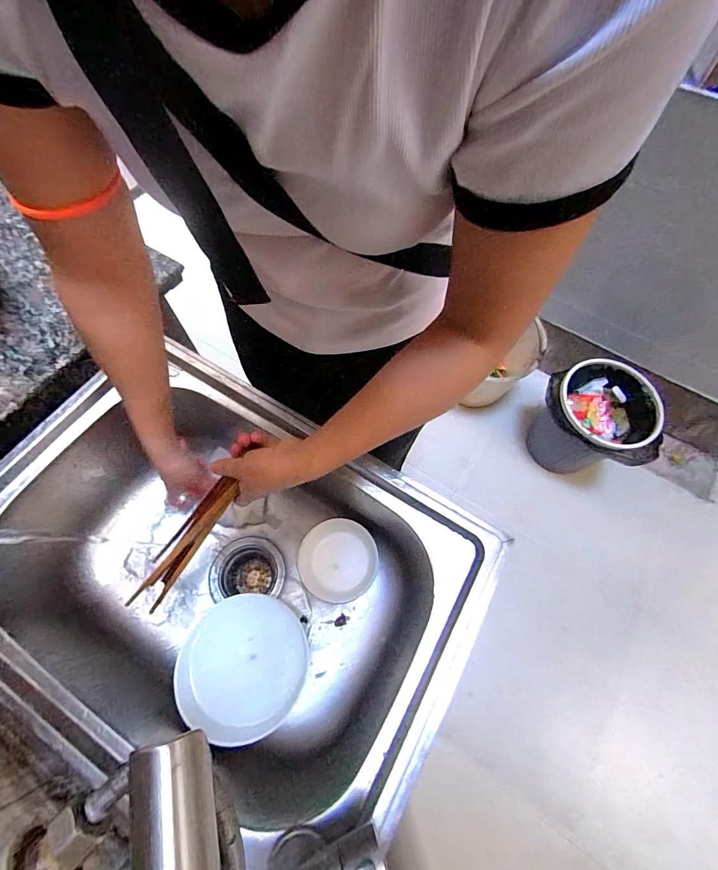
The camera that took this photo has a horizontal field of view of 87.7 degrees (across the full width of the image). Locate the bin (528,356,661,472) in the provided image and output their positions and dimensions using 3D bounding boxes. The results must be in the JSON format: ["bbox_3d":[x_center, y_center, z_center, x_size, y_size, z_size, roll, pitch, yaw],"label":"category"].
[{"bbox_3d":[0.656,-0.008,1.108,0.221,0.339,0.304,-16,67,-8],"label":"bin"}]

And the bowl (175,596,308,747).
[{"bbox_3d":[-0.151,0.286,0.476,0.146,0.052,0.140,-4,58,-30],"label":"bowl"}]

